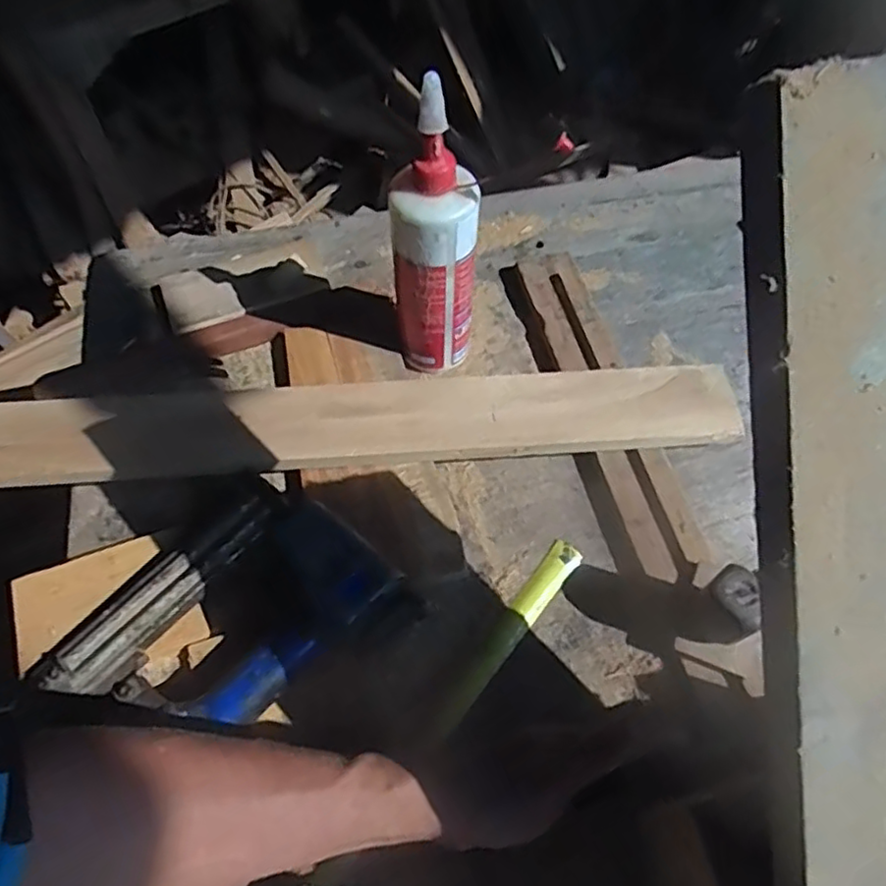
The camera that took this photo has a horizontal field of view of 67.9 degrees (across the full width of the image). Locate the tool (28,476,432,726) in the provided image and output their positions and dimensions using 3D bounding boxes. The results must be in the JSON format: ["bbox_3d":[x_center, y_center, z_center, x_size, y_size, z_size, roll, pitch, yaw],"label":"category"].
[{"bbox_3d":[-0.145,0.133,0.456,0.172,0.054,0.213,38,67,19],"label":"tool"}]

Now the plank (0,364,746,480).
[{"bbox_3d":[-0.067,-0.017,0.535,0.602,0.023,0.077,-3,66,-3],"label":"plank"}]

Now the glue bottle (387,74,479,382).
[{"bbox_3d":[-0.007,-0.139,0.506,0.061,0.245,0.049,3,61,1],"label":"glue bottle"}]

